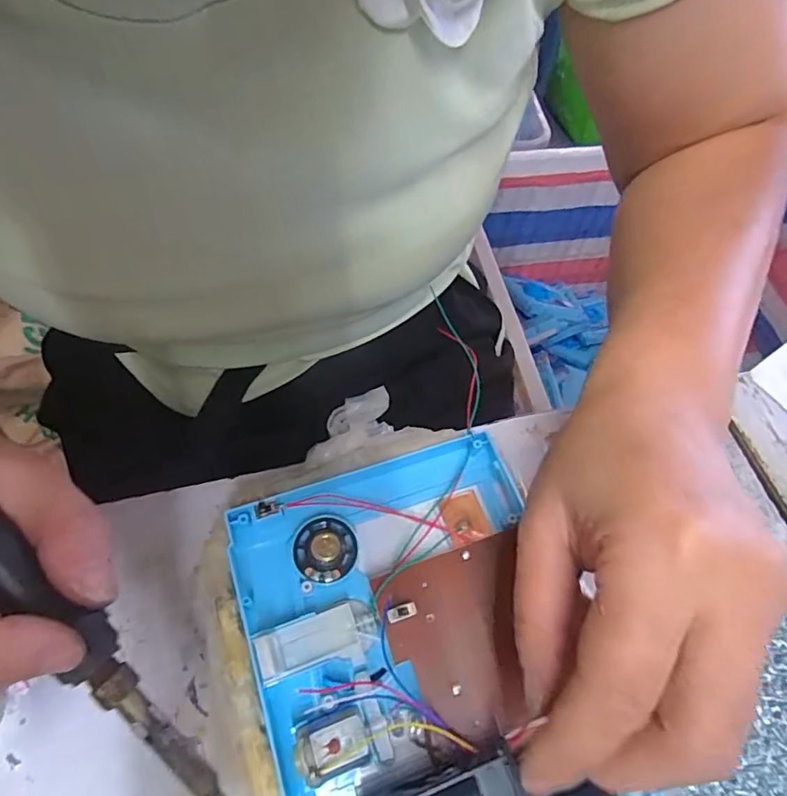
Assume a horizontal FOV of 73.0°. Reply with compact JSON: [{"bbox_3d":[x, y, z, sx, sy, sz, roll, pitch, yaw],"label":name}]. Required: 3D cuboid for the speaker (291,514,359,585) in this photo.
[{"bbox_3d":[-0.030,0.067,0.238,0.029,0.008,0.030,2,59,-3],"label":"speaker"}]

